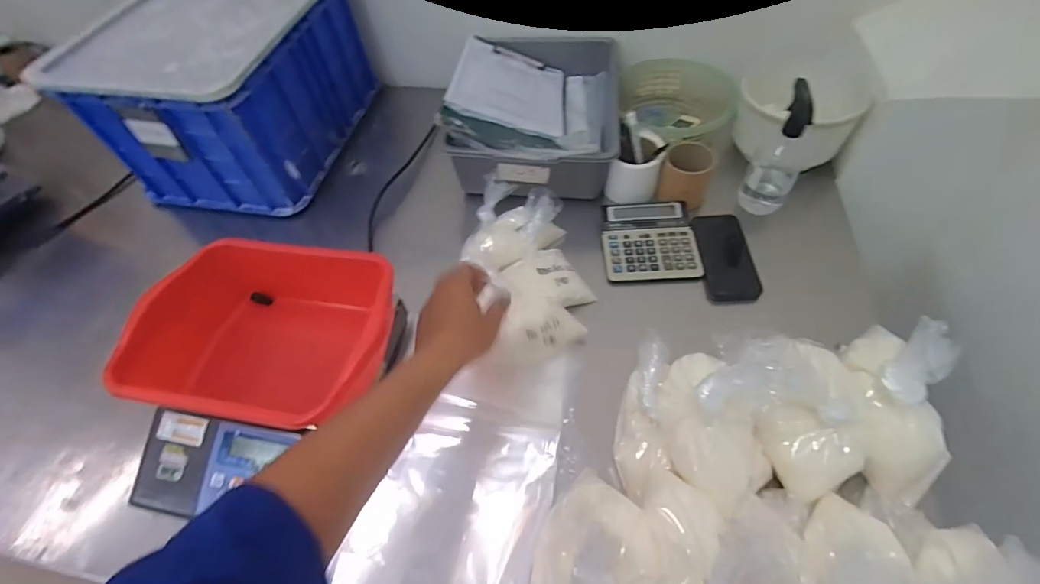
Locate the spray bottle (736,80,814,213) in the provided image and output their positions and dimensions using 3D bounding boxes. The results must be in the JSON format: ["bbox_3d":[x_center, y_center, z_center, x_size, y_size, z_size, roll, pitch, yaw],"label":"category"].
[{"bbox_3d":[0.426,-0.222,0.725,0.082,0.198,0.068,23,60,19],"label":"spray bottle"}]

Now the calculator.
[{"bbox_3d":[0.219,-0.088,0.754,0.153,0.022,0.156,-2,55,3],"label":"calculator"}]

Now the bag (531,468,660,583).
[{"bbox_3d":[0.069,0.271,0.432,0.121,0.103,0.186,0,55,5],"label":"bag"}]

